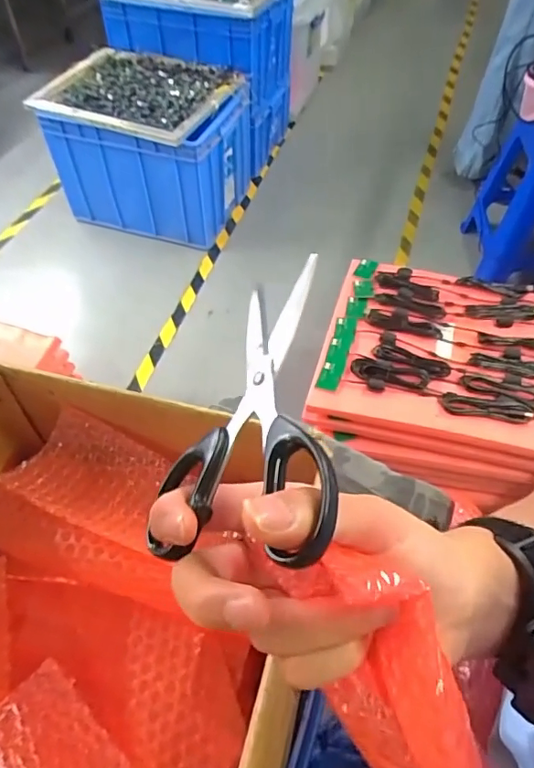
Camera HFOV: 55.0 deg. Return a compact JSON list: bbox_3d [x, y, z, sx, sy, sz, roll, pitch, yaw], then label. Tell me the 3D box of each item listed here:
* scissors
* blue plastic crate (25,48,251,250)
[{"bbox_3d":[-0.011,0.012,0.235,0.088,0.011,0.143,-24,45,28],"label":"scissors"},{"bbox_3d":[-0.368,-0.757,1.675,0.532,0.400,0.387,16,55,12],"label":"blue plastic crate"}]

